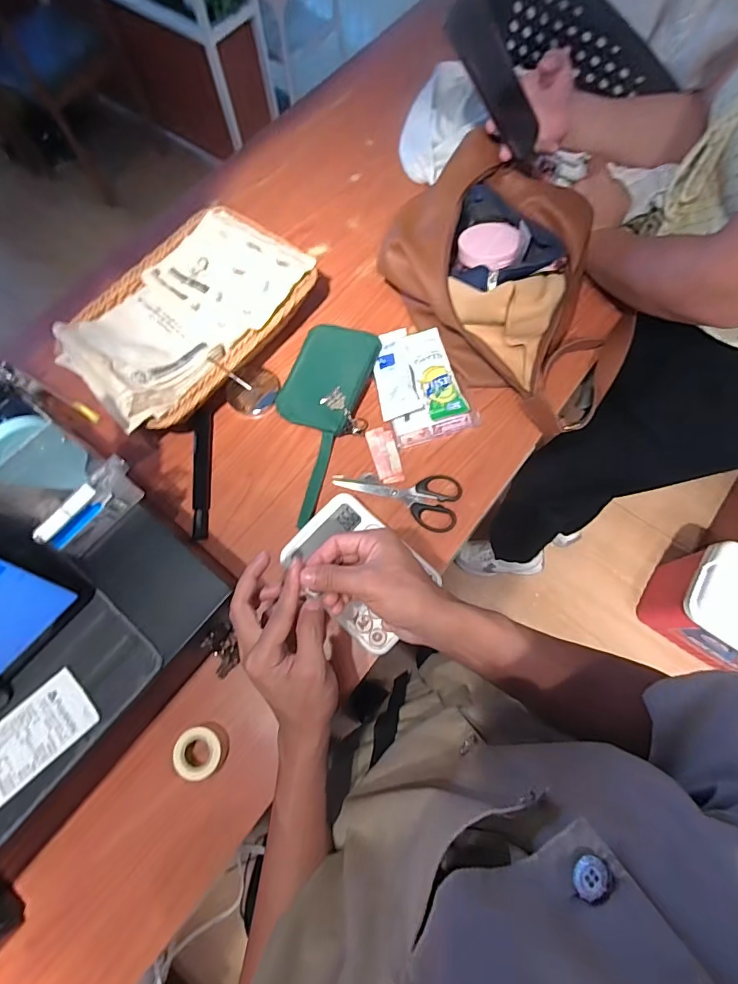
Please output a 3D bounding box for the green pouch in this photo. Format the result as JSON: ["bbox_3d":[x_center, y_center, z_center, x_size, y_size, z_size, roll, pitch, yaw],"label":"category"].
[{"bbox_3d":[-0.068,-0.090,0.554,0.106,0.036,0.249,19,73,8],"label":"green pouch"}]

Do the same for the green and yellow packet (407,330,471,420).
[{"bbox_3d":[0.079,-0.146,0.560,0.049,0.022,0.111,-15,71,-3],"label":"green and yellow packet"}]

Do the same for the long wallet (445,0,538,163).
[{"bbox_3d":[0.145,-0.468,0.518,0.021,0.176,0.070,9,66,47],"label":"long wallet"}]

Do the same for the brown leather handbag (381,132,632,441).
[{"bbox_3d":[0.181,-0.252,0.556,0.315,0.121,0.219,42,77,14],"label":"brown leather handbag"}]

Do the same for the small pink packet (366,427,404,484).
[{"bbox_3d":[0.022,-0.044,0.547,0.032,0.006,0.071,-15,72,-3],"label":"small pink packet"}]

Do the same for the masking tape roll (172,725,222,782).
[{"bbox_3d":[-0.166,0.254,0.445,0.044,0.023,0.045,-1,71,2],"label":"masking tape roll"}]

